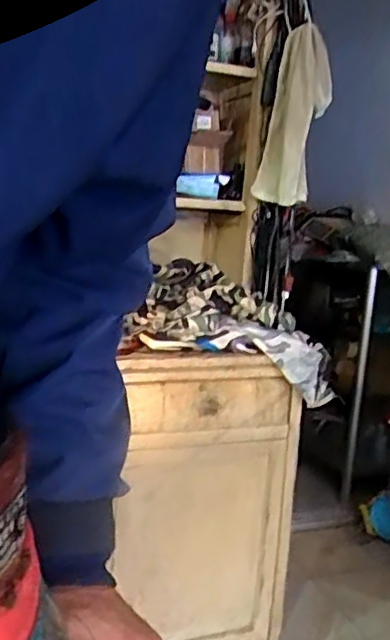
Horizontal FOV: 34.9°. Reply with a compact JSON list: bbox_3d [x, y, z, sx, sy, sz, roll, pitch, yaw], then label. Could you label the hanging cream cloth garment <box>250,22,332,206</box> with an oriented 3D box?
[{"bbox_3d":[0.241,-0.488,1.504,0.067,0.403,0.165,7,7,-38],"label":"hanging cream cloth garment"}]

